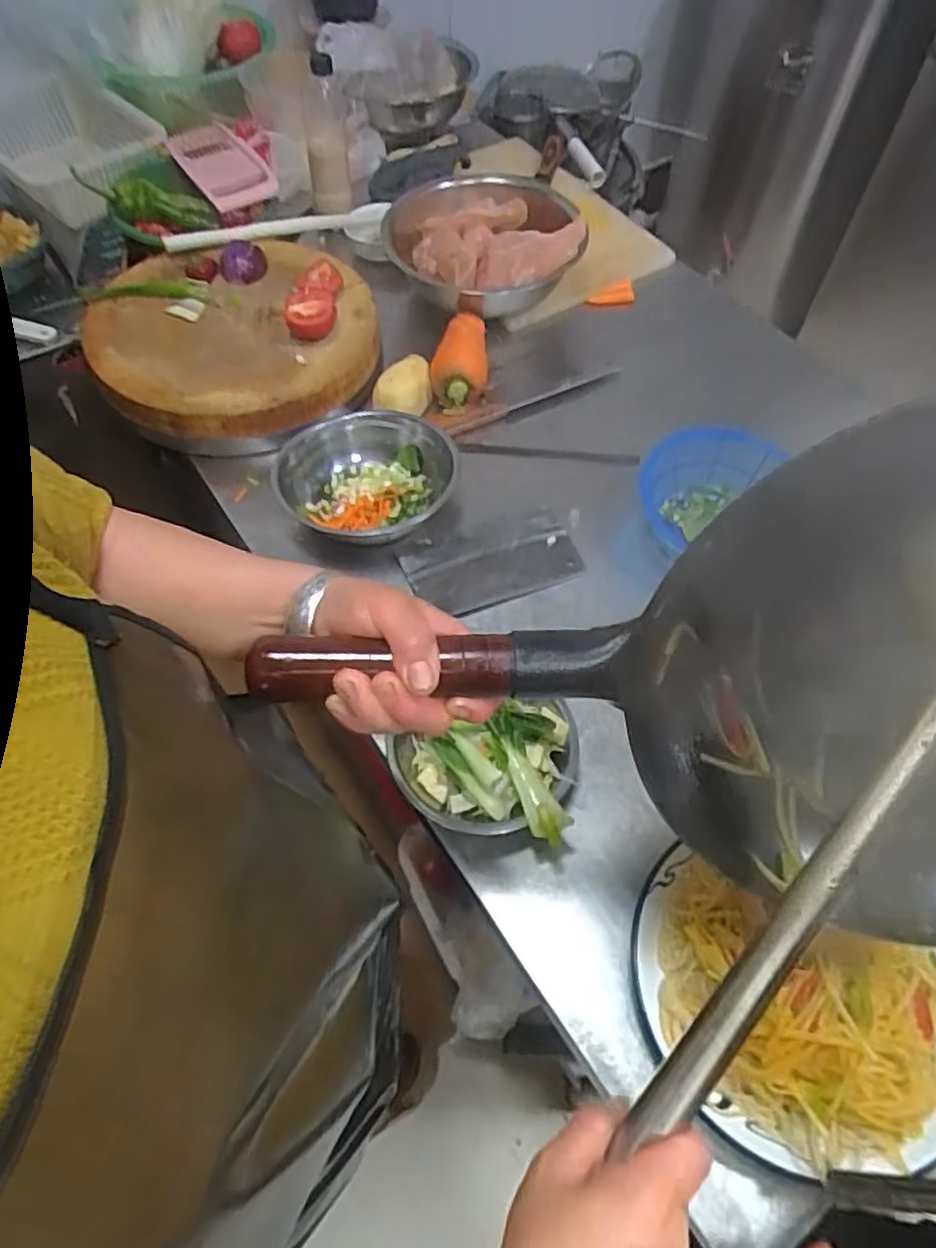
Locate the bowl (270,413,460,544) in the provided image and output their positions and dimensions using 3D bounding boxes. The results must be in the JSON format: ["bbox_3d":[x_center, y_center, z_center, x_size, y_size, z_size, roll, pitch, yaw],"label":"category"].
[{"bbox_3d":[-0.110,-0.173,0.826,0.188,0.062,0.161,6,57,3],"label":"bowl"}]

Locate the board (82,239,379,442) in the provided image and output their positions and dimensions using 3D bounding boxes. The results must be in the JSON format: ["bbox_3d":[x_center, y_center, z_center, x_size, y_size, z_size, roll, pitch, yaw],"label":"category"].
[{"bbox_3d":[-0.295,-0.372,0.925,0.343,0.054,0.326,0,57,-1],"label":"board"}]

